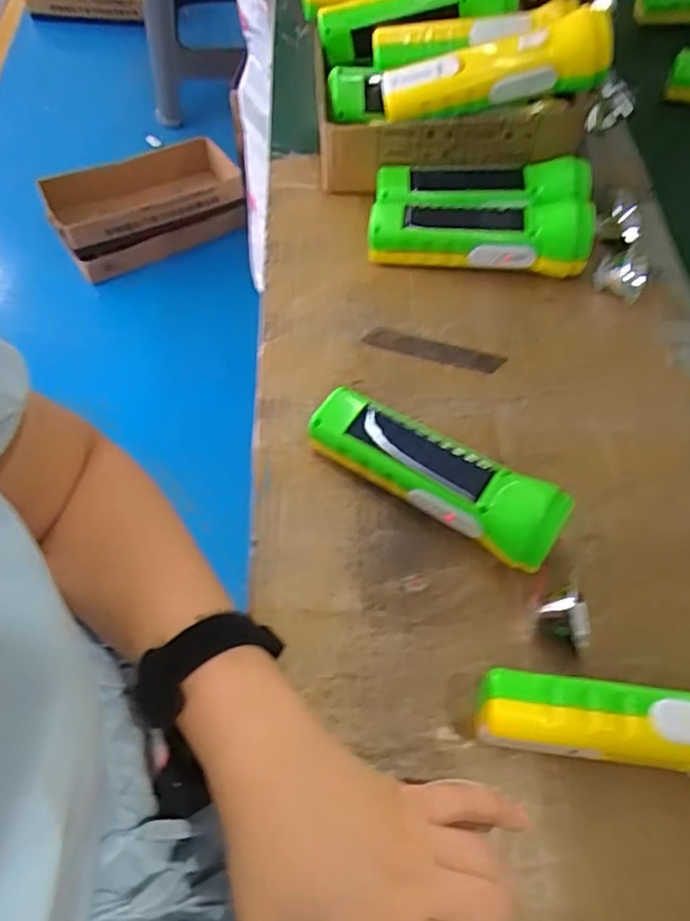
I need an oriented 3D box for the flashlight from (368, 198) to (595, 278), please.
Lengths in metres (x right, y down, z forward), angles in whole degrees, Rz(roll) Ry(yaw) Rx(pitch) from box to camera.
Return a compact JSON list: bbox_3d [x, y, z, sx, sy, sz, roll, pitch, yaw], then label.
[{"bbox_3d":[0.103,-0.176,0.494,0.165,0.051,0.043,8,62,3],"label":"flashlight"}]

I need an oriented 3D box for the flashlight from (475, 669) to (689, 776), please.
[{"bbox_3d":[0.152,0.134,0.320,0.166,0.051,0.040,10,62,4],"label":"flashlight"}]

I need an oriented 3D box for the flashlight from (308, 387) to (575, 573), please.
[{"bbox_3d":[0.053,0.008,0.390,0.159,0.047,0.041,33,66,15],"label":"flashlight"}]

